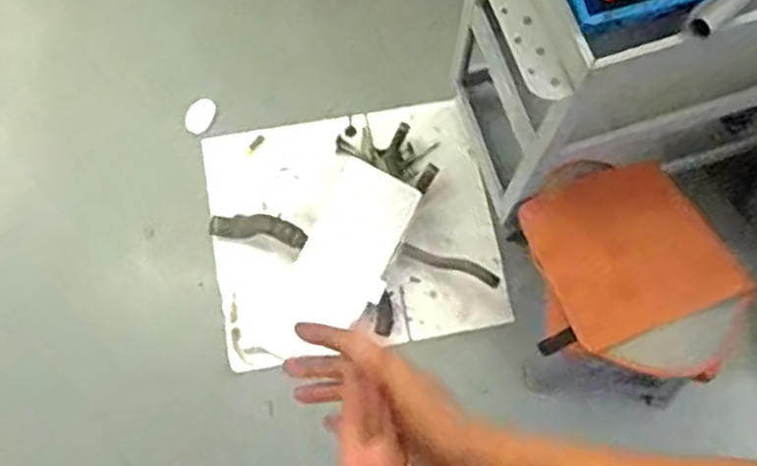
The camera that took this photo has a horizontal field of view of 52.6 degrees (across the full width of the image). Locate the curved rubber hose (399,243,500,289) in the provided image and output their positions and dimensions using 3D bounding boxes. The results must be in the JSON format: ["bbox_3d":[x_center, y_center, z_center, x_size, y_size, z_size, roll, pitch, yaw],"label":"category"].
[{"bbox_3d":[0.147,0.066,1.593,0.214,0.049,0.028,22,73,6],"label":"curved rubber hose"}]

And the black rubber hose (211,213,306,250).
[{"bbox_3d":[-0.254,-0.008,1.612,0.207,0.053,0.053,11,72,3],"label":"black rubber hose"}]

